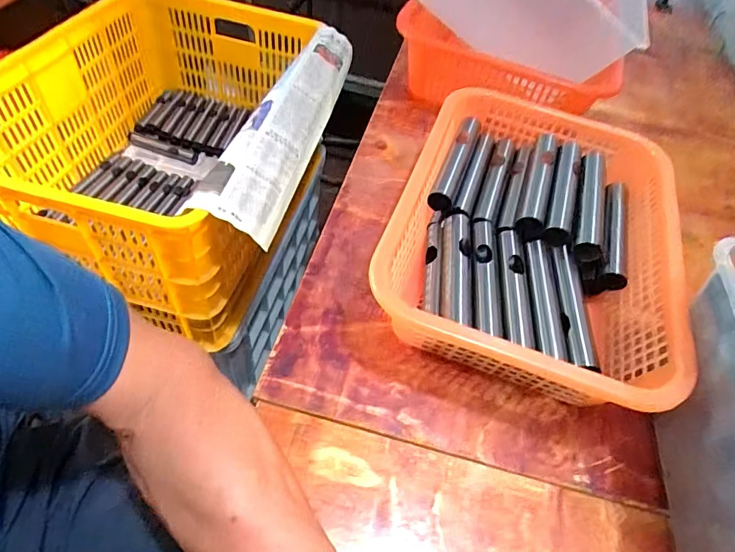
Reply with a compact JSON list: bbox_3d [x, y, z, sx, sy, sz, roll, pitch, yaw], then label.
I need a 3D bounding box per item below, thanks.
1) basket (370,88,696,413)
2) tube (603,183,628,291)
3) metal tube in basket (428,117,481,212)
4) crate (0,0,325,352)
[{"bbox_3d":[0.160,-0.037,0.455,0.248,0.097,0.336,19,53,7],"label":"basket"},{"bbox_3d":[0.262,-0.044,0.481,0.026,0.029,0.138,18,53,6],"label":"tube"},{"bbox_3d":[0.096,-0.123,0.485,0.022,0.025,0.134,21,53,8],"label":"metal tube in basket"},{"bbox_3d":[-0.351,-0.273,0.858,0.491,0.295,0.672,14,52,3],"label":"crate"}]

